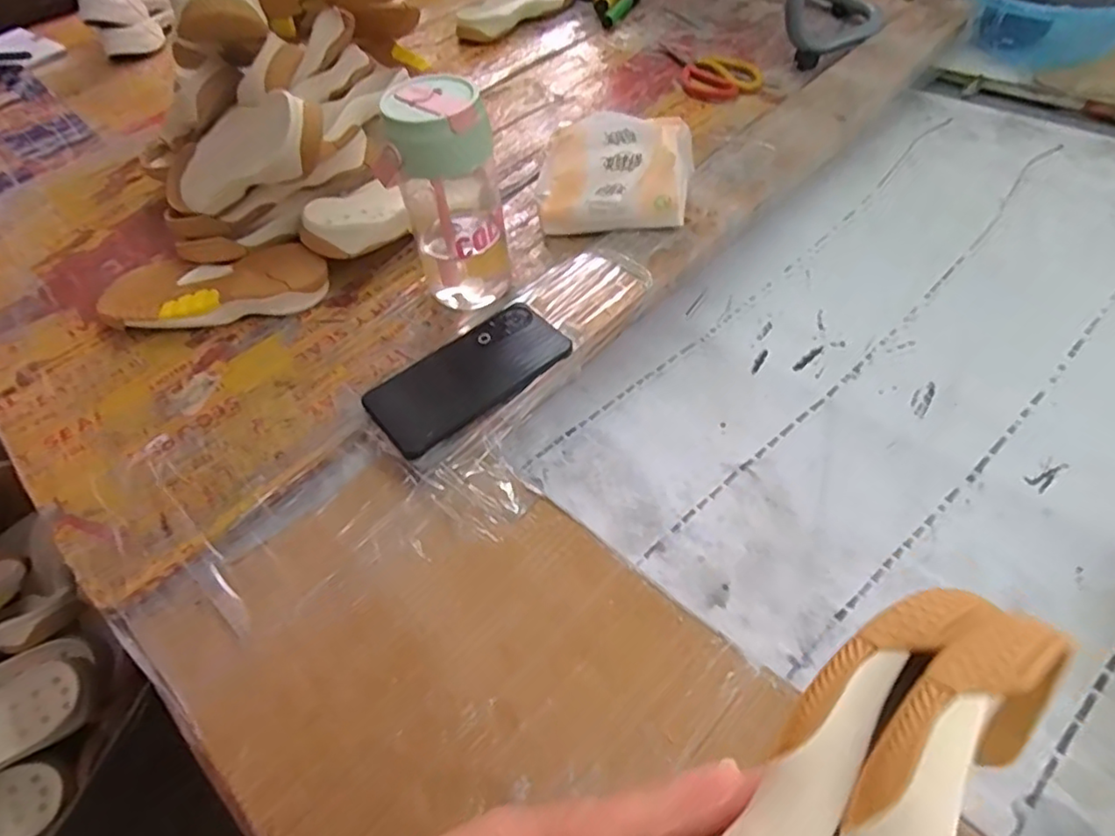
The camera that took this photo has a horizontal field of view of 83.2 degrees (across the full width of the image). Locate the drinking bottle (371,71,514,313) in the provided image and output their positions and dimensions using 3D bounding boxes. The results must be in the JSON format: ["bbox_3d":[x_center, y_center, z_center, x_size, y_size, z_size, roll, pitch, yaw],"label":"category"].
[{"bbox_3d":[-0.094,-0.184,0.544,0.096,0.185,0.086,-12,52,-3],"label":"drinking bottle"}]

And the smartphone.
[{"bbox_3d":[-0.075,-0.037,0.526,0.165,0.008,0.083,-37,61,-19],"label":"smartphone"}]

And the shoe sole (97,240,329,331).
[{"bbox_3d":[-0.338,-0.130,0.613,0.221,0.034,0.089,-3,49,4],"label":"shoe sole"}]

